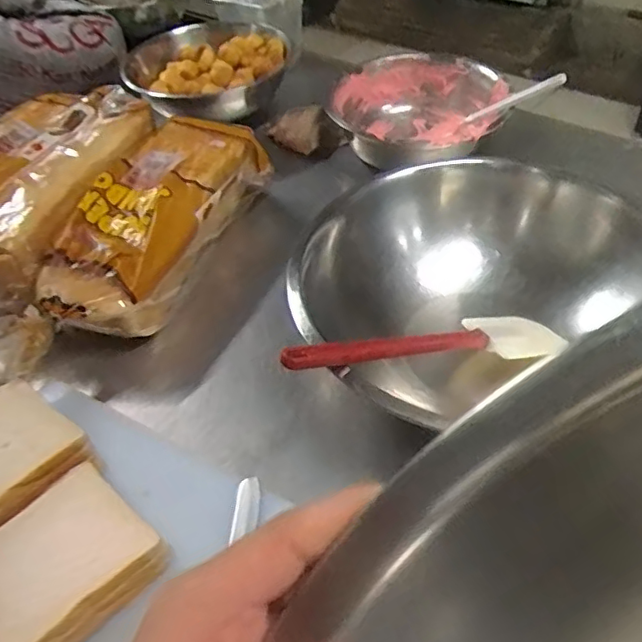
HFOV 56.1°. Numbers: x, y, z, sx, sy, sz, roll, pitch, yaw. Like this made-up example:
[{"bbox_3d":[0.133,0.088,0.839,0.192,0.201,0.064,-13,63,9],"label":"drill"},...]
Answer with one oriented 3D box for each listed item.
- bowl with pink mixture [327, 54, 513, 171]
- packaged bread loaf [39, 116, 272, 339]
[{"bbox_3d":[0.172,-0.333,0.983,0.224,0.100,0.278,-33,52,-24],"label":"bowl with pink mixture"},{"bbox_3d":[-0.213,-0.120,0.792,0.164,0.129,0.377,17,50,20],"label":"packaged bread loaf"}]

